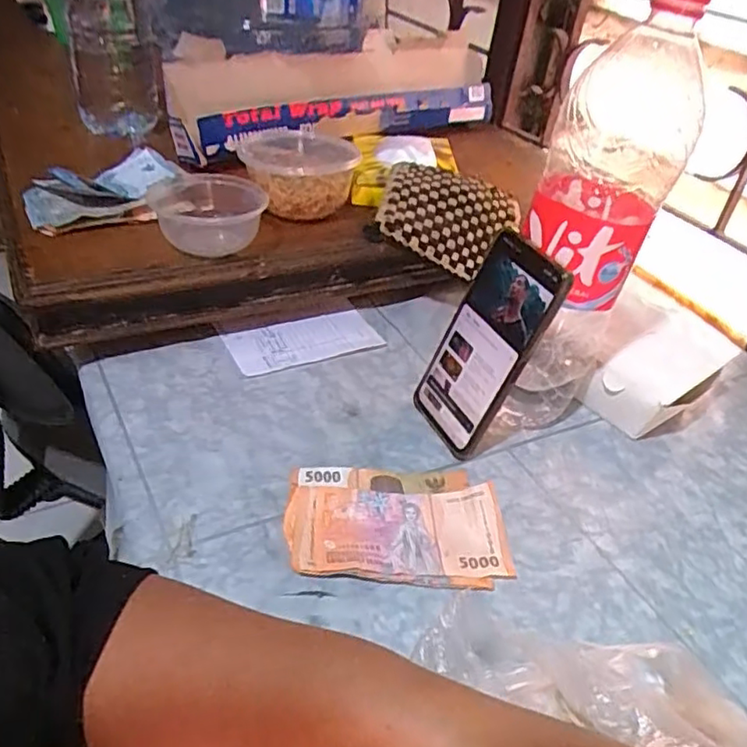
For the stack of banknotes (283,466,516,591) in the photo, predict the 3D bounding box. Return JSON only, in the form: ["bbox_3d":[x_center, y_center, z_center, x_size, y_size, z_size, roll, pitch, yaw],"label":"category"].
[{"bbox_3d":[0.016,0.098,0.430,0.145,0.016,0.096,1,38,-7],"label":"stack of banknotes"}]

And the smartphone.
[{"bbox_3d":[0.085,-0.018,0.481,0.013,0.169,0.078,3,37,-35],"label":"smartphone"}]

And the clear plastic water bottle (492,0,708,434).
[{"bbox_3d":[0.150,-0.094,0.459,0.098,0.315,0.081,-10,40,-20],"label":"clear plastic water bottle"}]

